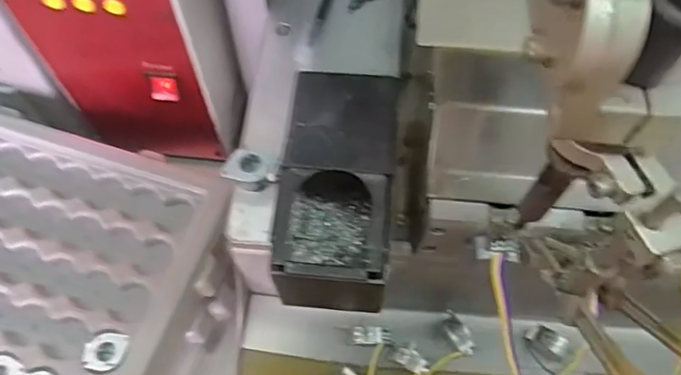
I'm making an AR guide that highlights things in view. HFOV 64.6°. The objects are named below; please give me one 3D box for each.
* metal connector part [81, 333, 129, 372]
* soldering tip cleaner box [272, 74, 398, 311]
[{"bbox_3d":[-0.158,0.109,0.359,0.027,0.004,0.026,1,61,-2],"label":"metal connector part"},{"bbox_3d":[0.001,0.008,0.283,0.066,0.068,0.117,4,64,1],"label":"soldering tip cleaner box"}]

